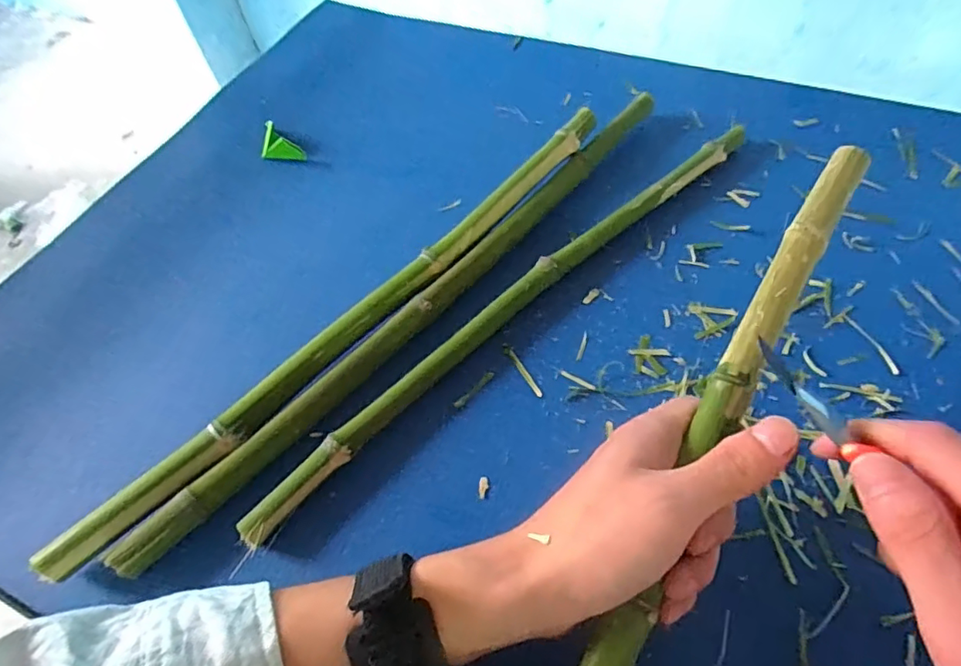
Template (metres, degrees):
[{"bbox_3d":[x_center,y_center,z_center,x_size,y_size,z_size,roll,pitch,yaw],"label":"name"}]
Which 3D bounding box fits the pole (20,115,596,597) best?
[{"bbox_3d":[-0.067,-0.020,0.373,0.023,0.027,0.460,37,66,24],"label":"pole"}]

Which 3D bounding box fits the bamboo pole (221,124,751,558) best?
[{"bbox_3d":[0.039,-0.029,0.384,0.462,0.018,0.025,-39,63,-20],"label":"bamboo pole"}]

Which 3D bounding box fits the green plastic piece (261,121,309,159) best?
[{"bbox_3d":[-0.178,-0.162,0.479,0.055,0.016,0.026,39,67,24],"label":"green plastic piece"}]

